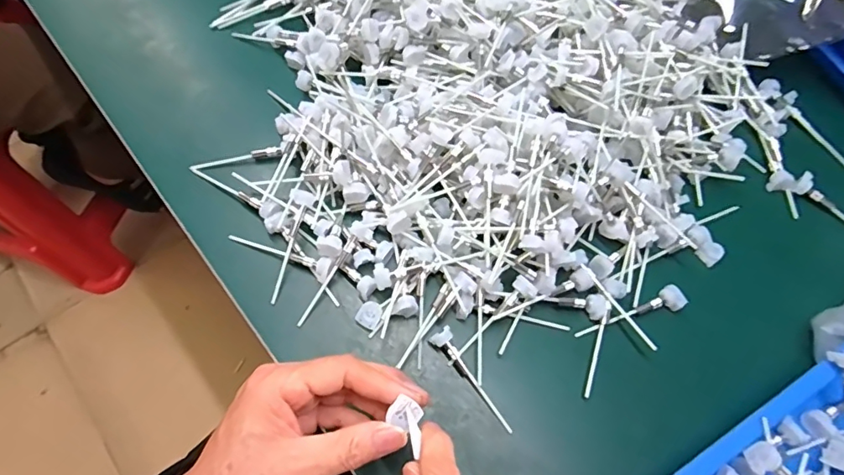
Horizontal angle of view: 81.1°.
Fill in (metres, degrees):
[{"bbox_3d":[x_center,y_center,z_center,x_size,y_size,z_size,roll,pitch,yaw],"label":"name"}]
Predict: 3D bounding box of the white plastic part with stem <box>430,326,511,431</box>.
[{"bbox_3d":[0.036,0.100,0.342,0.015,0.019,0.081,-33,71,-16],"label":"white plastic part with stem"}]

